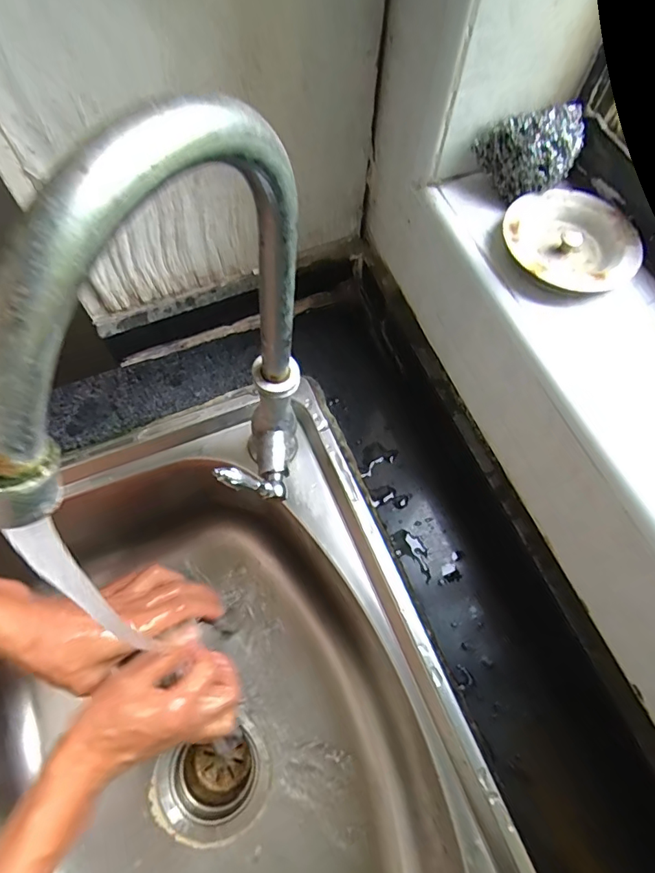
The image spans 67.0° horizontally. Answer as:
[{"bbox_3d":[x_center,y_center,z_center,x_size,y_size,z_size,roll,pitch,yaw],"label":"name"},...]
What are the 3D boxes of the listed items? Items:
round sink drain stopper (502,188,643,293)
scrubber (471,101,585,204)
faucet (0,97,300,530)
[{"bbox_3d":[0.151,-0.123,0.312,0.080,0.015,0.076,0,66,-1],"label":"round sink drain stopper"},{"bbox_3d":[0.129,-0.177,0.316,0.061,0.044,0.036,-9,66,-5],"label":"scrubber"},{"bbox_3d":[-0.055,-0.009,0.235,0.038,0.269,0.152,19,67,7],"label":"faucet"}]

